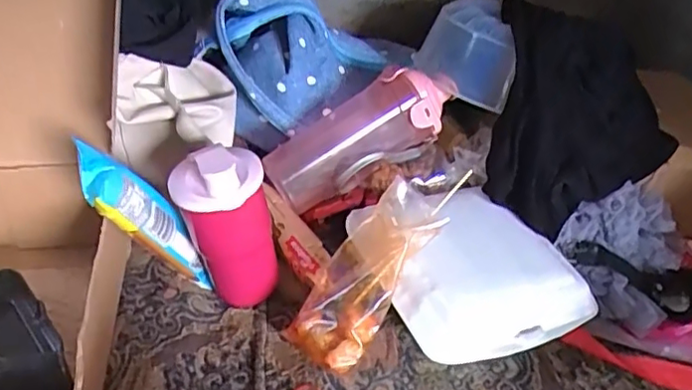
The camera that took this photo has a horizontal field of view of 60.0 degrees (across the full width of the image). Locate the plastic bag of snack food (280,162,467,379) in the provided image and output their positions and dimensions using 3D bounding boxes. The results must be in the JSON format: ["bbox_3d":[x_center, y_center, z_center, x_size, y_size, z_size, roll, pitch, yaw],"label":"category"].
[{"bbox_3d":[0.025,0.052,0.511,0.077,0.040,0.199,29,75,27],"label":"plastic bag of snack food"}]

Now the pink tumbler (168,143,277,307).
[{"bbox_3d":[-0.105,0.026,0.518,0.080,0.150,0.065,-7,40,-16],"label":"pink tumbler"}]

